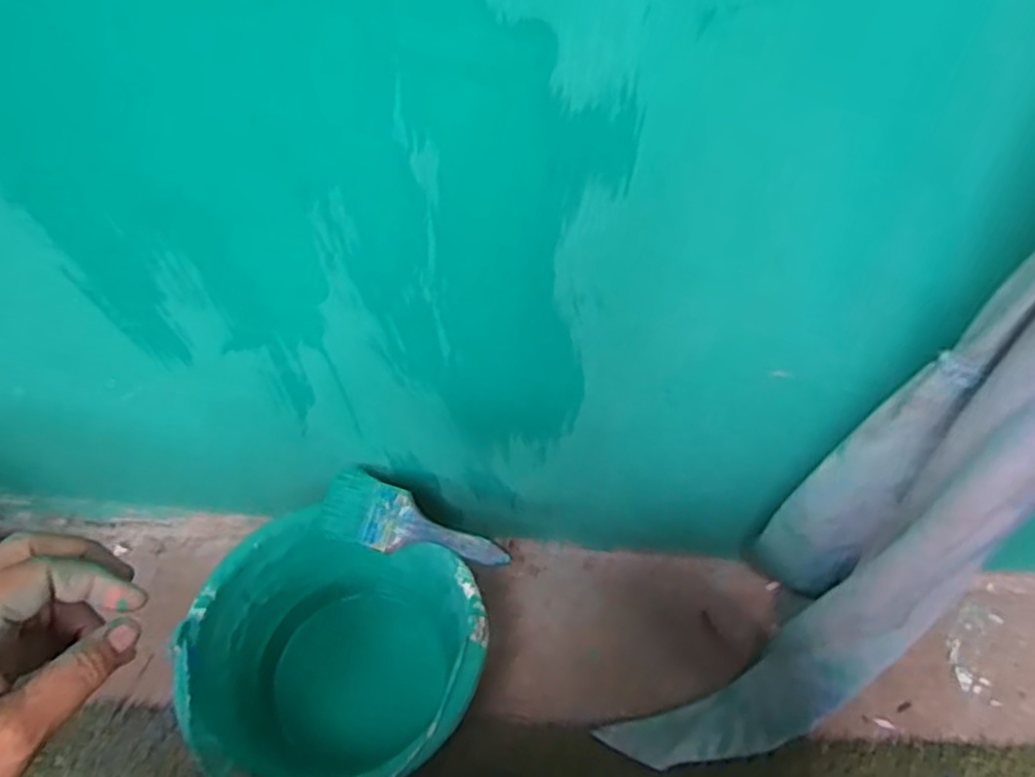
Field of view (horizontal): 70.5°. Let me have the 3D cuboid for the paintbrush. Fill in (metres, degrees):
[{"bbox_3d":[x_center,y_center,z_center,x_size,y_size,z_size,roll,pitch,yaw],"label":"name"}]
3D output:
[{"bbox_3d":[-0.097,0.125,0.654,0.178,0.024,0.056,20,58,15],"label":"paintbrush"}]

